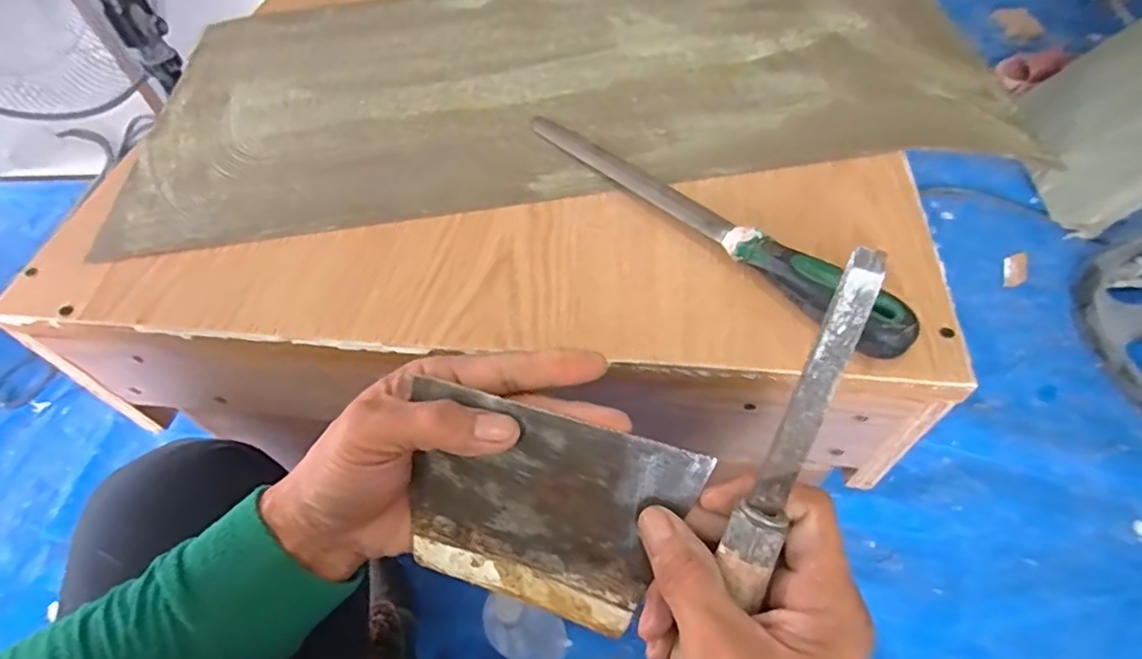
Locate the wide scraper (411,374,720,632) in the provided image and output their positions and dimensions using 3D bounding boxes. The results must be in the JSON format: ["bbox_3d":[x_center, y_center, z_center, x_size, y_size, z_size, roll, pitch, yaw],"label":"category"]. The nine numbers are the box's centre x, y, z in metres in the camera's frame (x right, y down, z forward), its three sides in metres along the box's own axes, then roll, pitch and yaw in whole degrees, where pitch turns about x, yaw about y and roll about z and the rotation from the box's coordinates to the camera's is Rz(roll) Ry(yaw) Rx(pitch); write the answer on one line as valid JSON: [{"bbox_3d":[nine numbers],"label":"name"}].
[{"bbox_3d":[-0.015,0.089,0.288,0.135,0.005,0.099,15,102,11],"label":"wide scraper"}]

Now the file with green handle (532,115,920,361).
[{"bbox_3d":[0.071,-0.077,0.375,0.029,0.024,0.303,-37,59,-20],"label":"file with green handle"}]

